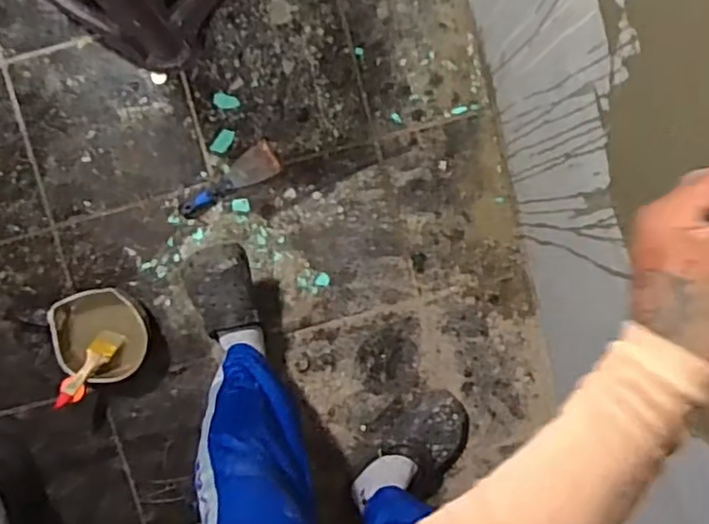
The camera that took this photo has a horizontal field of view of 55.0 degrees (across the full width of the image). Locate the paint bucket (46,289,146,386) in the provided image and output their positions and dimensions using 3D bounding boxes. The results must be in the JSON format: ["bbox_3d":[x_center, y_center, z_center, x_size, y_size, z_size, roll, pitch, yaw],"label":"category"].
[{"bbox_3d":[-0.440,0.130,1.211,0.147,0.091,0.163,-20,95,0],"label":"paint bucket"}]

